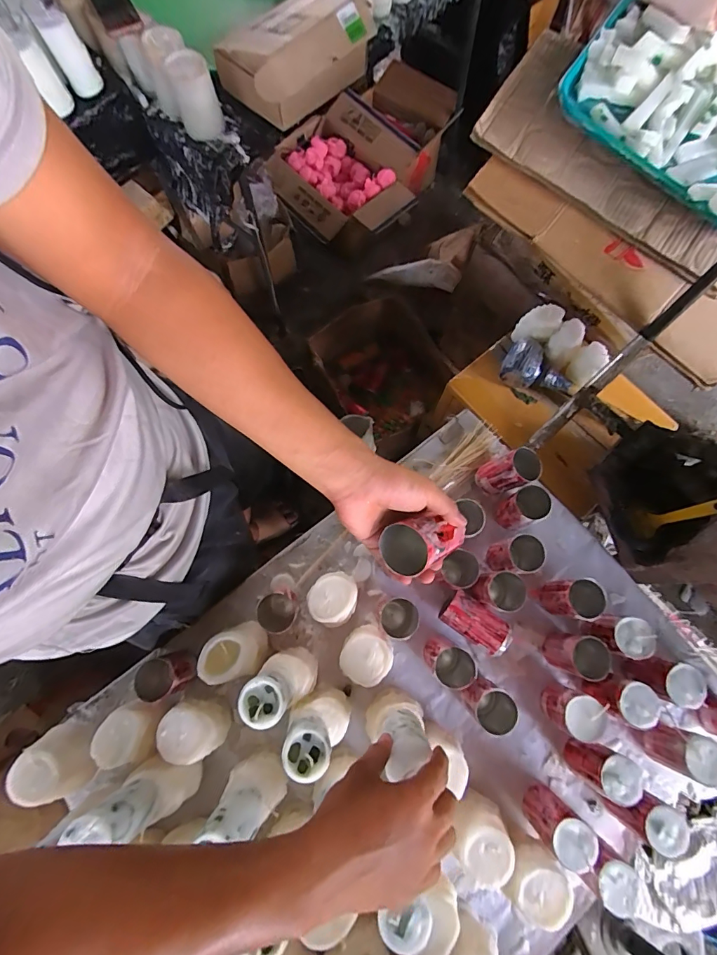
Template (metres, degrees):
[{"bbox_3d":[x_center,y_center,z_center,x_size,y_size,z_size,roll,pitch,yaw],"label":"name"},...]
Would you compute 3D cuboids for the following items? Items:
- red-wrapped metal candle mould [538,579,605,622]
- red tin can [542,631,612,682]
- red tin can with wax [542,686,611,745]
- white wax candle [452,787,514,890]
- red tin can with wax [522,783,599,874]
[{"bbox_3d":[0.304,0.175,0.597,0.062,0.077,0.053,-3,73,0],"label":"red-wrapped metal candle mould"},{"bbox_3d":[0.299,0.246,0.578,0.057,0.080,0.052,0,73,1],"label":"red tin can"},{"bbox_3d":[0.284,0.312,0.555,0.051,0.081,0.051,0,73,1],"label":"red tin can with wax"},{"bbox_3d":[0.147,0.441,0.516,0.066,0.085,0.062,0,73,1],"label":"white wax candle"},{"bbox_3d":[0.249,0.436,0.522,0.049,0.094,0.053,0,73,1],"label":"red tin can with wax"}]

